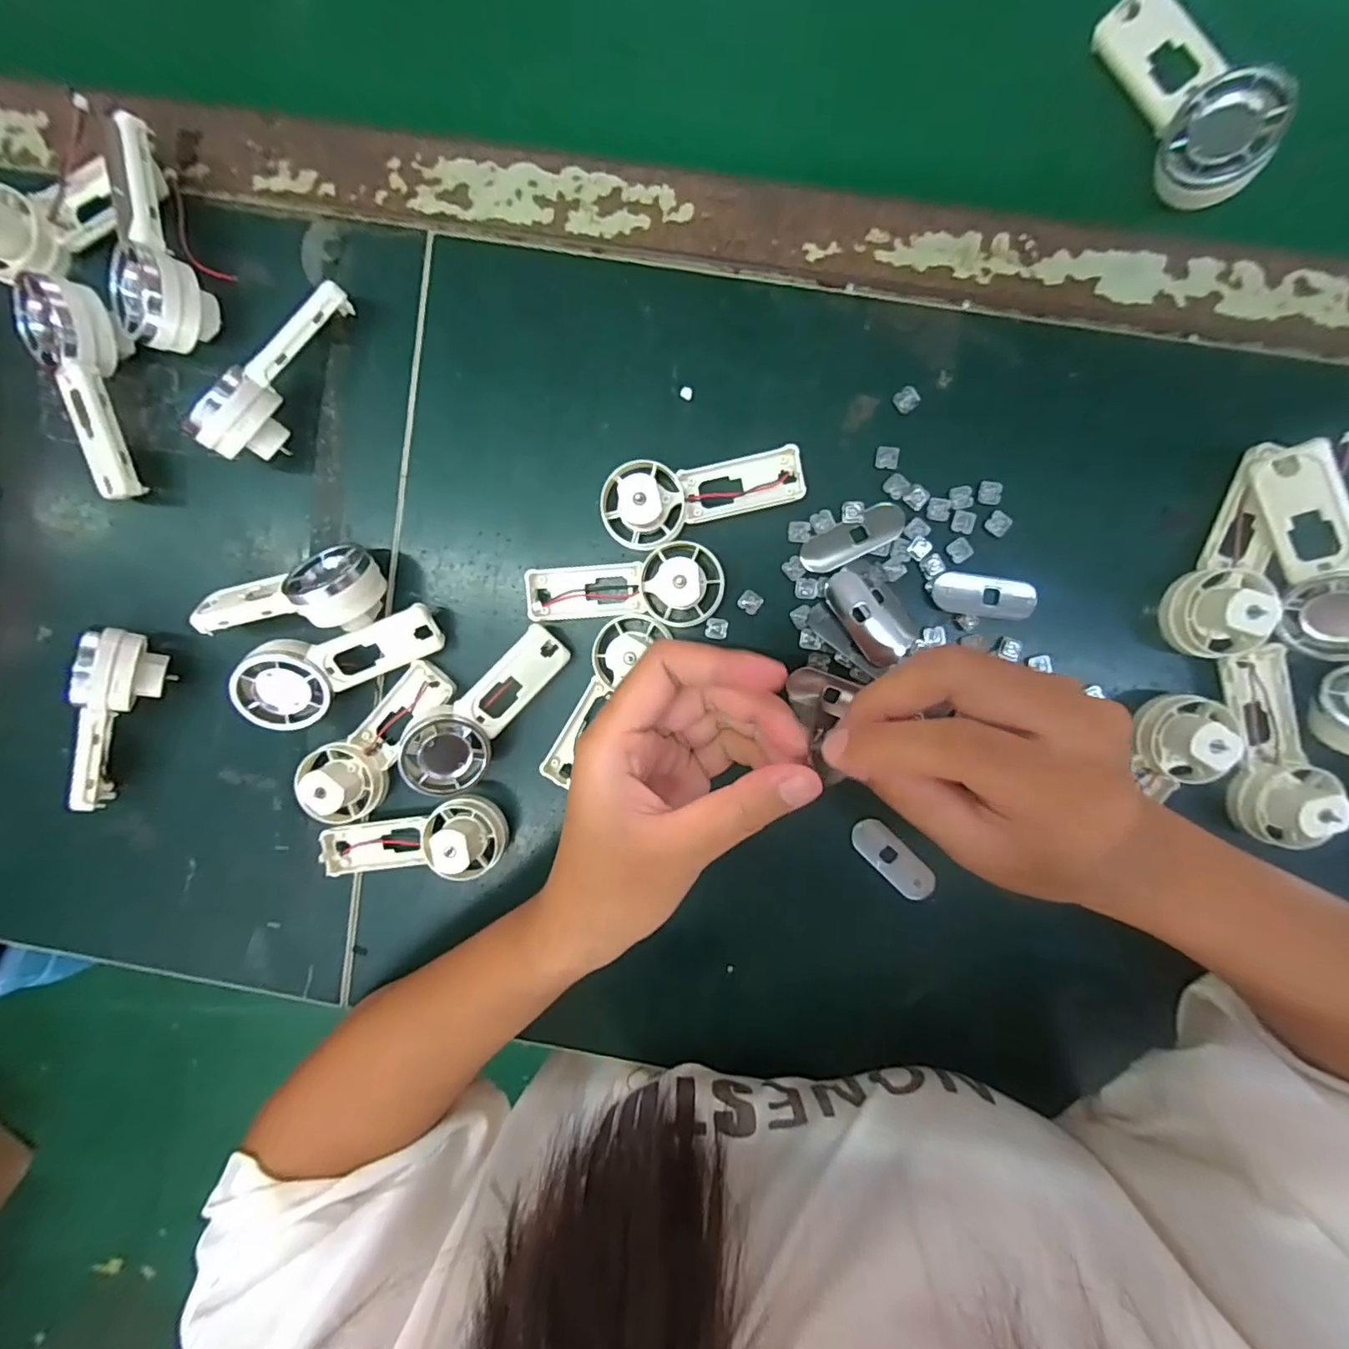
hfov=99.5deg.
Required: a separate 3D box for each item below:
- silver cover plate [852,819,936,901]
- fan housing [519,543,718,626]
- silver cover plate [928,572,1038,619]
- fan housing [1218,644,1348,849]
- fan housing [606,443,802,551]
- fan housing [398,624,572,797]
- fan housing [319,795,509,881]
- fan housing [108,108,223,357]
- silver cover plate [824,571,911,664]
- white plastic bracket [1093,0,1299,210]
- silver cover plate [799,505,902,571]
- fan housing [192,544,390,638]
[{"bbox_3d":[0.110,0.092,0.287,0.018,0.004,0.049,-45,84,5],"label":"silver cover plate"},{"bbox_3d":[-0.024,-0.038,0.268,0.092,0.029,0.037,-8,95,4],"label":"fan housing"},{"bbox_3d":[0.147,-0.037,0.270,0.048,0.004,0.018,9,96,2],"label":"silver cover plate"},{"bbox_3d":[0.275,0.034,0.255,0.034,0.028,0.089,-7,95,4],"label":"fan housing"},{"bbox_3d":[0.014,-0.083,0.263,0.091,0.020,0.035,-14,95,-8],"label":"fan housing"},{"bbox_3d":[-0.091,0.017,0.276,0.094,0.018,0.037,-47,117,-5],"label":"fan housing"},{"bbox_3d":[-0.132,0.085,0.284,0.093,0.030,0.037,-9,95,4],"label":"fan housing"},{"bbox_3d":[-0.228,-0.193,0.258,0.039,0.035,0.090,10,96,2],"label":"fan housing"},{"bbox_3d":[0.092,-0.027,0.273,0.020,0.004,0.049,-34,93,6],"label":"silver cover plate"},{"bbox_3d":[0.212,-0.241,0.238,0.039,0.020,0.093,-31,81,38],"label":"white plastic bracket"},{"bbox_3d":[0.084,-0.064,0.271,0.049,0.004,0.018,-28,93,6],"label":"silver cover plate"},{"bbox_3d":[-0.184,-0.041,0.273,0.090,0.034,0.039,-2,96,4],"label":"fan housing"}]

